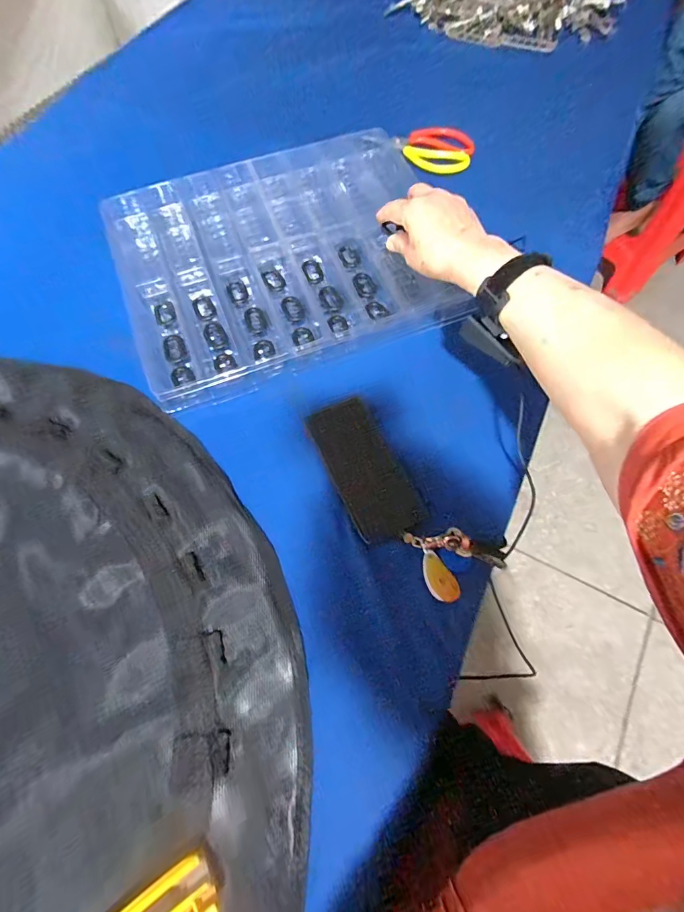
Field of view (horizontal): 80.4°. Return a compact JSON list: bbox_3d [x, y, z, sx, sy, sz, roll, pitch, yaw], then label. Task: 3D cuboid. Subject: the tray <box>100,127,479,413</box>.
[{"bbox_3d":[-0.079,-0.286,0.566,0.440,0.045,0.380,-18,70,-4],"label":"tray"}]

